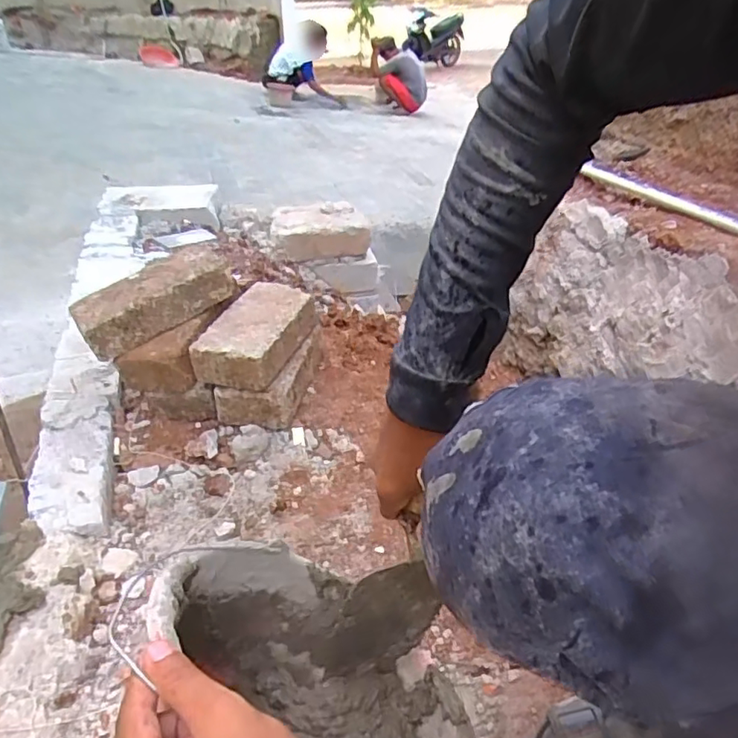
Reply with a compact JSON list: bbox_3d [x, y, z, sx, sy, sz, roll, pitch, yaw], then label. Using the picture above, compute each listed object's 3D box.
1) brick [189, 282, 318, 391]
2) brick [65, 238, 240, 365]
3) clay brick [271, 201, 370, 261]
[{"bbox_3d":[-0.158,-0.054,0.830,0.110,0.056,0.198,9,36,14],"label":"brick"},{"bbox_3d":[-0.300,-0.102,0.811,0.209,0.062,0.093,-33,44,-18],"label":"brick"},{"bbox_3d":[-0.156,-0.411,1.745,0.291,0.117,0.151,-16,37,-21],"label":"clay brick"}]

